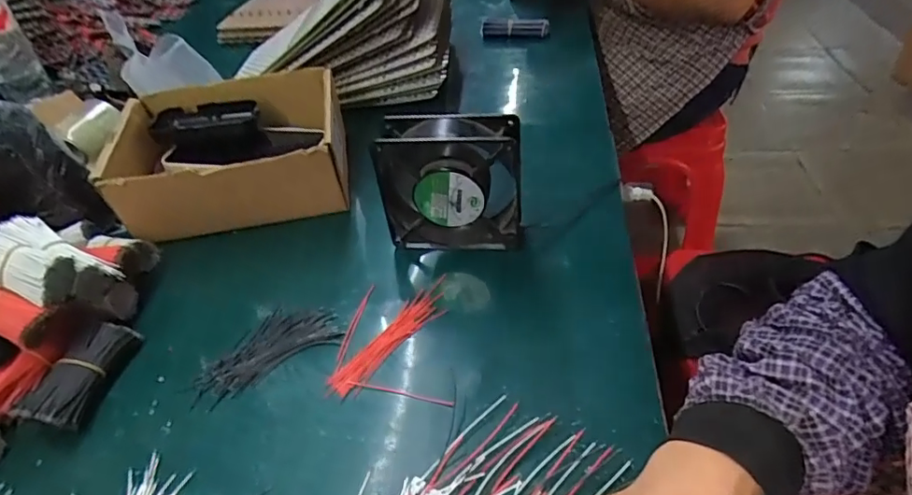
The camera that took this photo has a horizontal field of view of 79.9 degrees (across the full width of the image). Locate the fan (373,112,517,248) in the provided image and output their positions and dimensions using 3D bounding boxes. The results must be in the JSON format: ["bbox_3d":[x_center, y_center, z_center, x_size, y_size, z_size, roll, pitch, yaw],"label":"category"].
[{"bbox_3d":[-0.004,-0.055,0.484,0.121,0.122,0.043,2,42,9],"label":"fan"}]

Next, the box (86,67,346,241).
[{"bbox_3d":[-0.236,-0.102,0.593,0.219,0.092,0.184,-10,41,-4],"label":"box"}]

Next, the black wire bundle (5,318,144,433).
[{"bbox_3d":[-0.285,0.097,0.418,0.029,0.036,0.092,2,42,9],"label":"black wire bundle"}]

